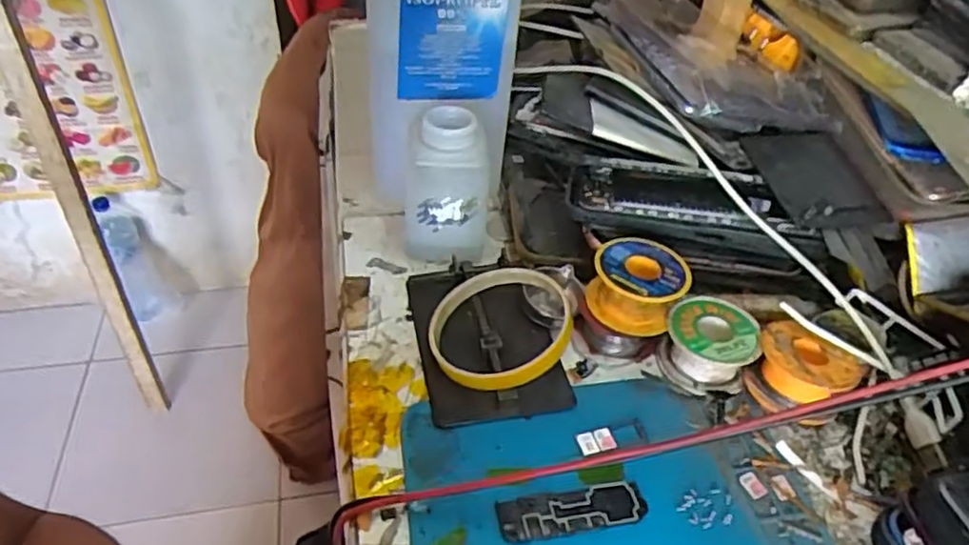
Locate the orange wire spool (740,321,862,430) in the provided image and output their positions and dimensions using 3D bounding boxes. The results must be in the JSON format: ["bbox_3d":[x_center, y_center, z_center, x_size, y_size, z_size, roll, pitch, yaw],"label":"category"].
[{"bbox_3d":[0.176,0.057,0.386,0.043,0.032,0.051,-32,53,-34],"label":"orange wire spool"}]

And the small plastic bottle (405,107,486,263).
[{"bbox_3d":[-0.025,-0.051,0.446,0.054,0.095,0.051,2,42,-3],"label":"small plastic bottle"}]

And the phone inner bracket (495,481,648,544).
[{"bbox_3d":[0.042,0.116,0.334,0.072,0.004,0.022,-5,42,-11],"label":"phone inner bracket"}]

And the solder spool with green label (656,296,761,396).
[{"bbox_3d":[0.131,0.042,0.405,0.050,0.033,0.052,3,42,-2],"label":"solder spool with green label"}]

